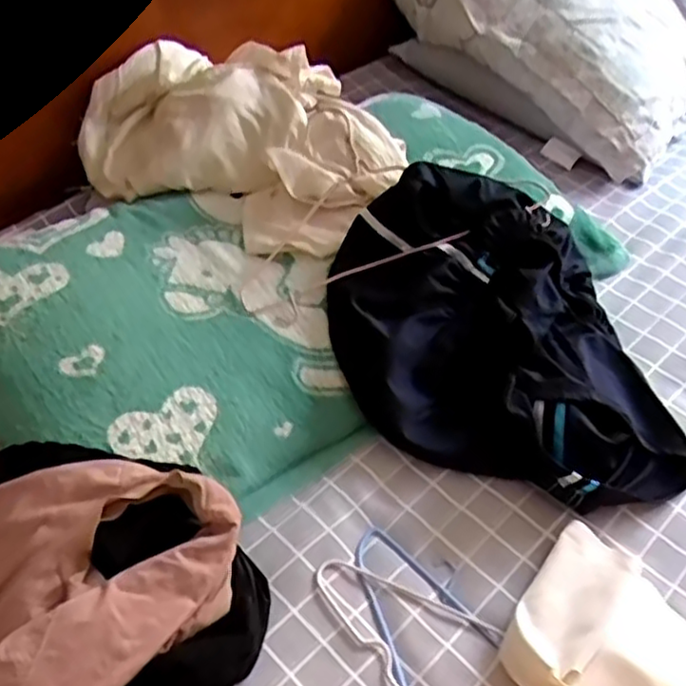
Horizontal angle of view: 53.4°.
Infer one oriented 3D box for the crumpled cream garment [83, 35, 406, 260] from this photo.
[{"bbox_3d":[-0.102,-0.261,0.818,0.370,0.083,0.298,25,51,18],"label":"crumpled cream garment"}]

